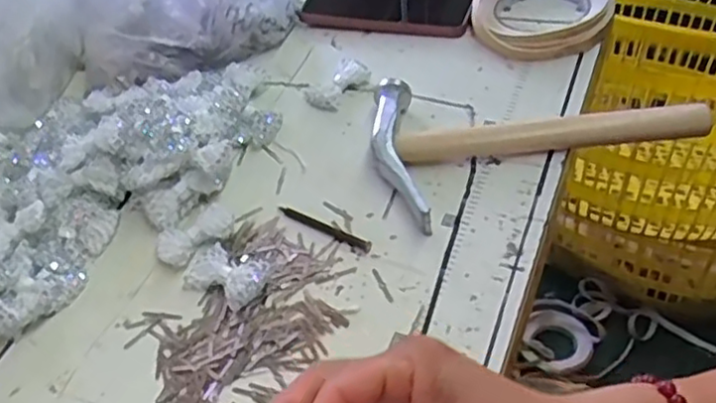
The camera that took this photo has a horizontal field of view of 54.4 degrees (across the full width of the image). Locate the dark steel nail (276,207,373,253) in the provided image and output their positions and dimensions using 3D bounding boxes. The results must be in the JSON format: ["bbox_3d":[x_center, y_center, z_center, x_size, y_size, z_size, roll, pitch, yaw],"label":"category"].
[{"bbox_3d":[-0.024,0.018,0.490,0.078,0.007,0.009,26,52,24],"label":"dark steel nail"}]

